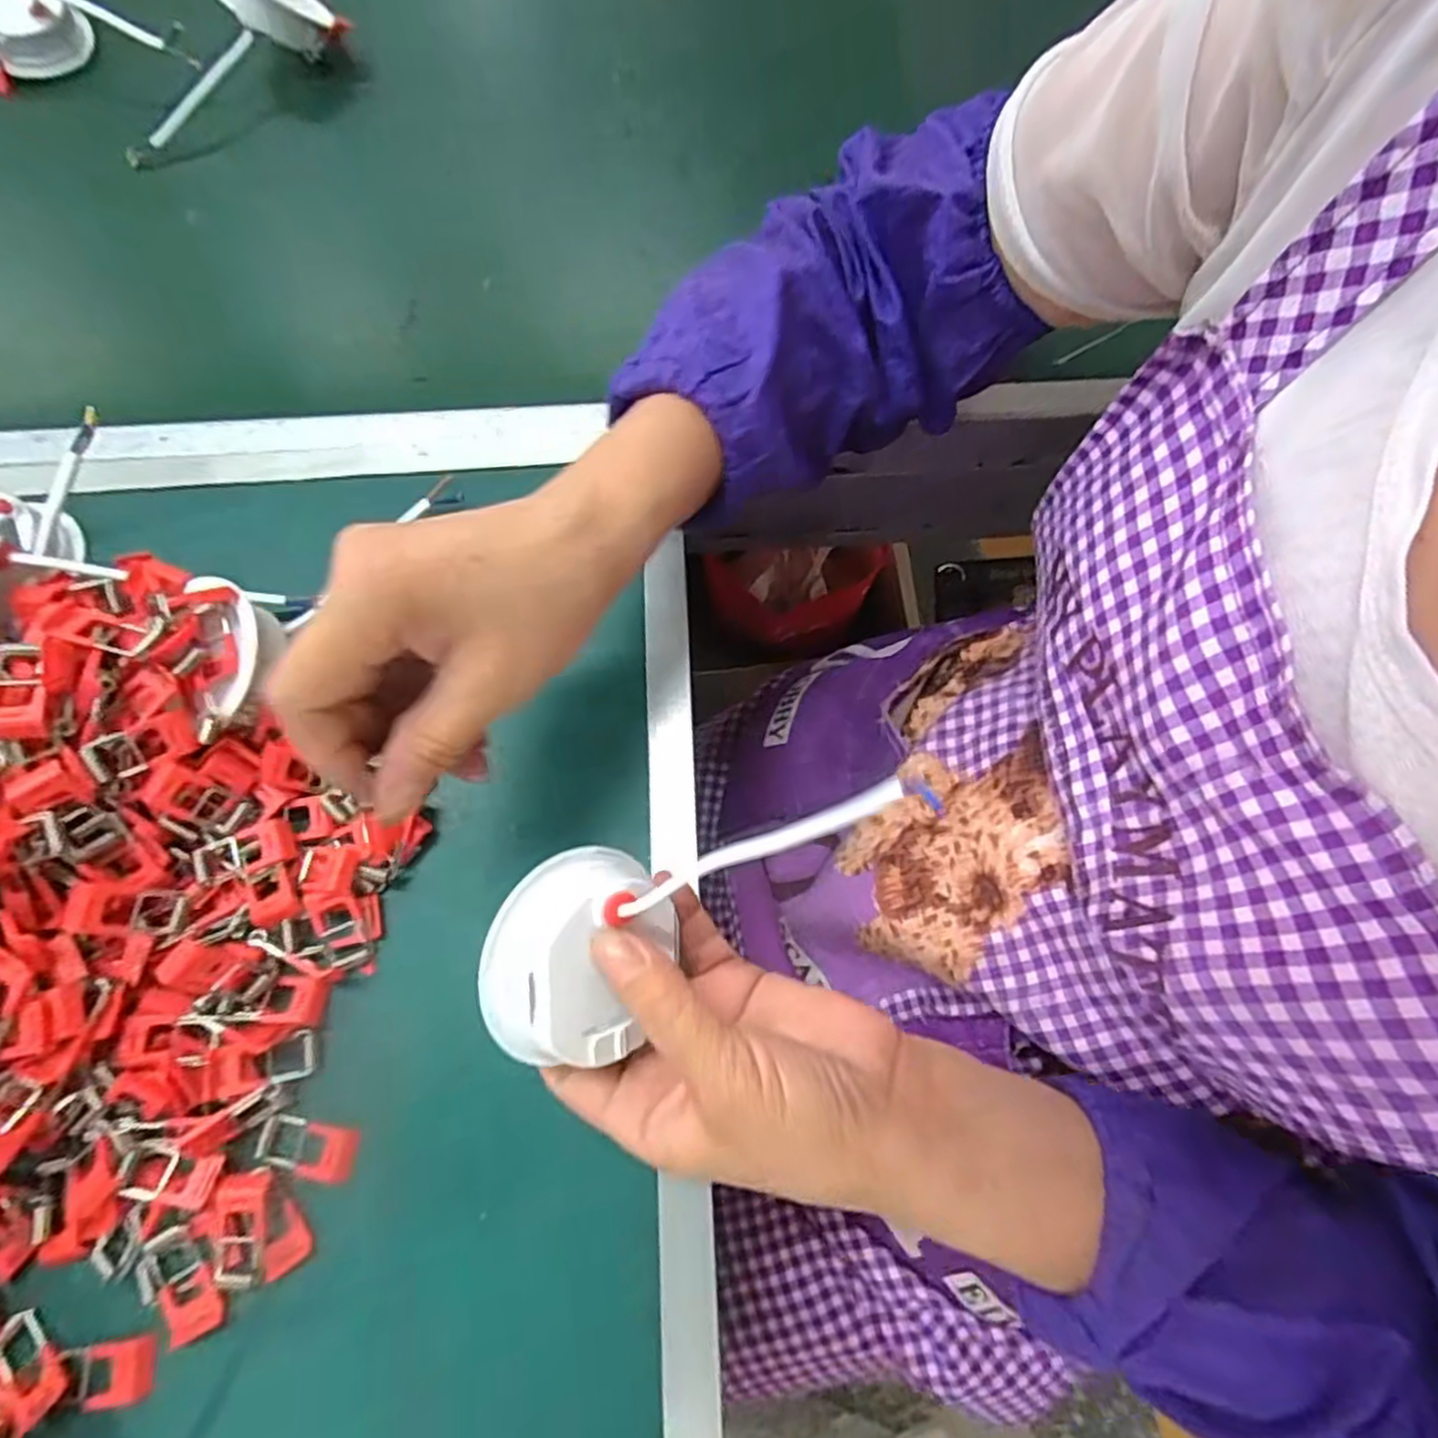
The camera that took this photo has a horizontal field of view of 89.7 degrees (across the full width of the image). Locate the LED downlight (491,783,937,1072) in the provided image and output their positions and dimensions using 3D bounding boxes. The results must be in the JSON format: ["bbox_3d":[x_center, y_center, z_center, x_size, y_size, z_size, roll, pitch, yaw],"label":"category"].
[{"bbox_3d":[-0.006,0.054,0.223,0.150,0.038,0.062,-29,72,15],"label":"LED downlight"}]

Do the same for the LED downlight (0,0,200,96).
[{"bbox_3d":[-0.428,-0.462,0.482,0.149,0.047,0.049,-3,71,-2],"label":"LED downlight"}]

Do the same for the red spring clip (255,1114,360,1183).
[{"bbox_3d":[-0.157,0.163,0.275,0.037,0.004,0.018,11,71,3],"label":"red spring clip"}]

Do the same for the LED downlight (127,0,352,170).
[{"bbox_3d":[-0.332,-0.440,0.466,0.165,0.065,0.060,-38,75,-13],"label":"LED downlight"}]

